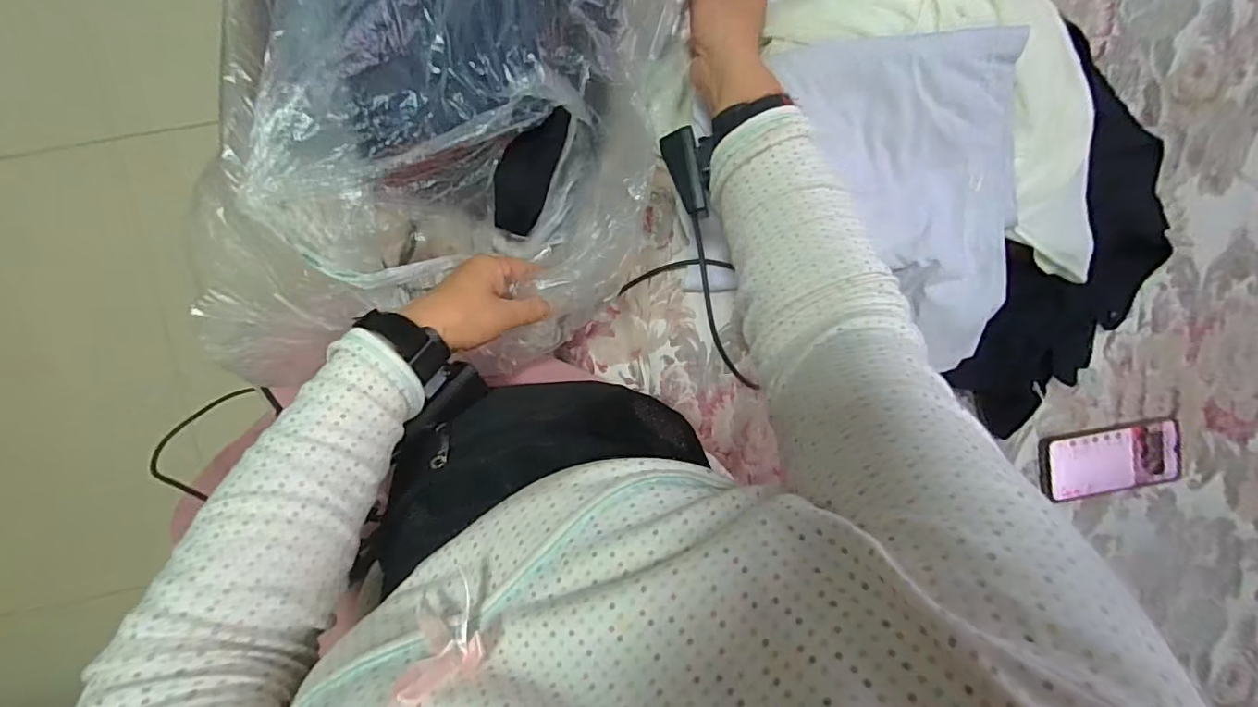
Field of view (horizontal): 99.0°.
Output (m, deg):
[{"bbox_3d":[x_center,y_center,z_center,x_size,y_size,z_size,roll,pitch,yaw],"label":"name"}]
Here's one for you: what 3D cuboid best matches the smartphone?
[{"bbox_3d":[0.553,0.122,0.611,0.168,0.013,0.071,-7,95,-4],"label":"smartphone"}]

